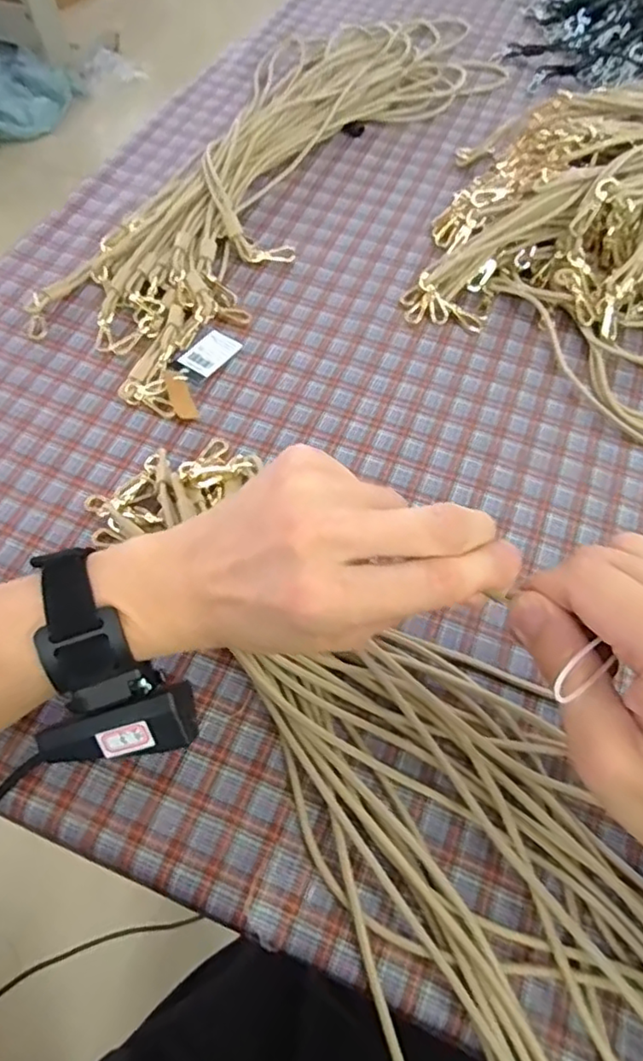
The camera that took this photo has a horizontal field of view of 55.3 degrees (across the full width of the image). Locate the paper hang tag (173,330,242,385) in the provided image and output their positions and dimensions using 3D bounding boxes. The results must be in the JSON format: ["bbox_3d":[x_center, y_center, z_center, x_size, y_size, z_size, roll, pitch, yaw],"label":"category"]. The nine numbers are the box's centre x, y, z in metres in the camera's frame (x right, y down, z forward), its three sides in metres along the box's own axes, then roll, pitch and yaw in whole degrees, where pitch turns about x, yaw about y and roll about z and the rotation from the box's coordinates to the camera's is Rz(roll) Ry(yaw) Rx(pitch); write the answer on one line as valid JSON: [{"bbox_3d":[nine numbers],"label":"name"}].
[{"bbox_3d":[-0.084,-0.130,0.457,0.028,0.004,0.051,35,62,10],"label":"paper hang tag"}]

